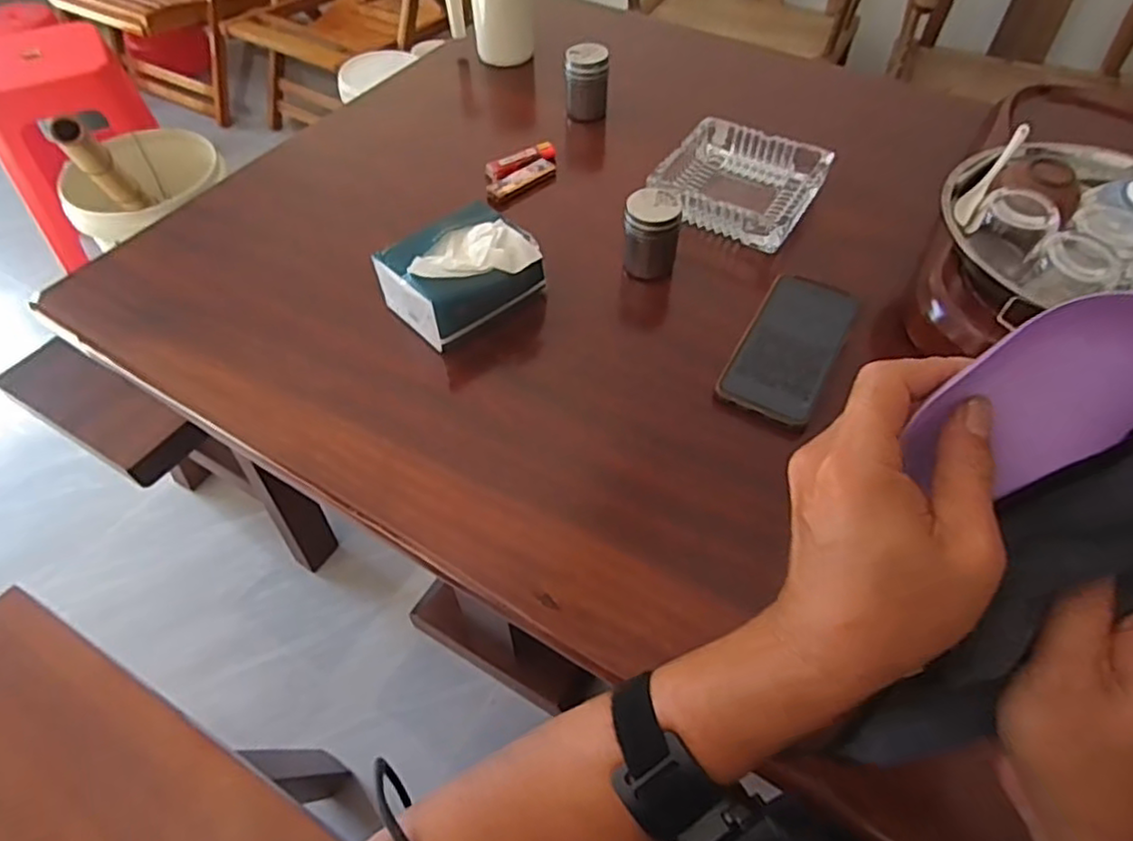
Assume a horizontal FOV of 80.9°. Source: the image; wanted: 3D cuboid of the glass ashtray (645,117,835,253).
[{"bbox_3d":[0.179,-0.248,0.683,0.149,0.031,0.137,26,57,18],"label":"glass ashtray"}]

